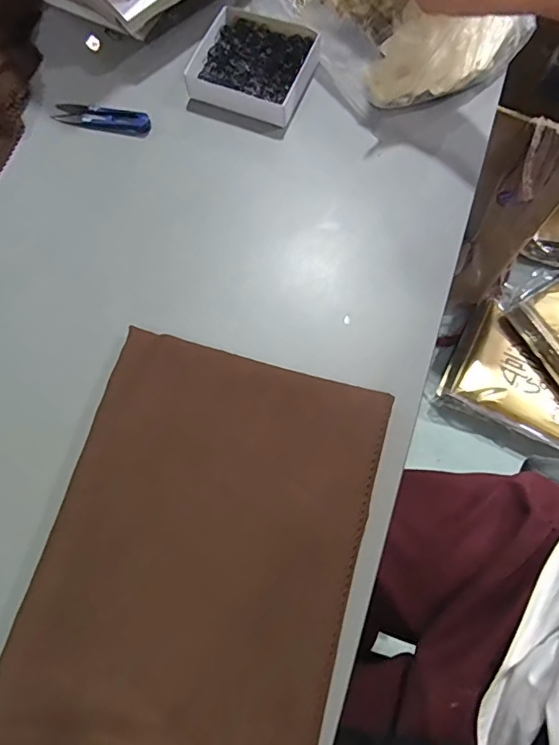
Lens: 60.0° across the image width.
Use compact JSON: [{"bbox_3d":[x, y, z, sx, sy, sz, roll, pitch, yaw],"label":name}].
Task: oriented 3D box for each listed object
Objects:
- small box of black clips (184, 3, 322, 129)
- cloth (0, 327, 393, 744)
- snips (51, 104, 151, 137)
[{"bbox_3d":[-0.027,-0.307,0.482,0.115,0.023,0.107,23,76,8],"label":"small box of black clips"},{"bbox_3d":[-0.058,0.136,0.344,0.217,0.027,0.315,14,75,6],"label":"cloth"},{"bbox_3d":[-0.176,-0.251,0.480,0.096,0.006,0.028,9,74,5],"label":"snips"}]

